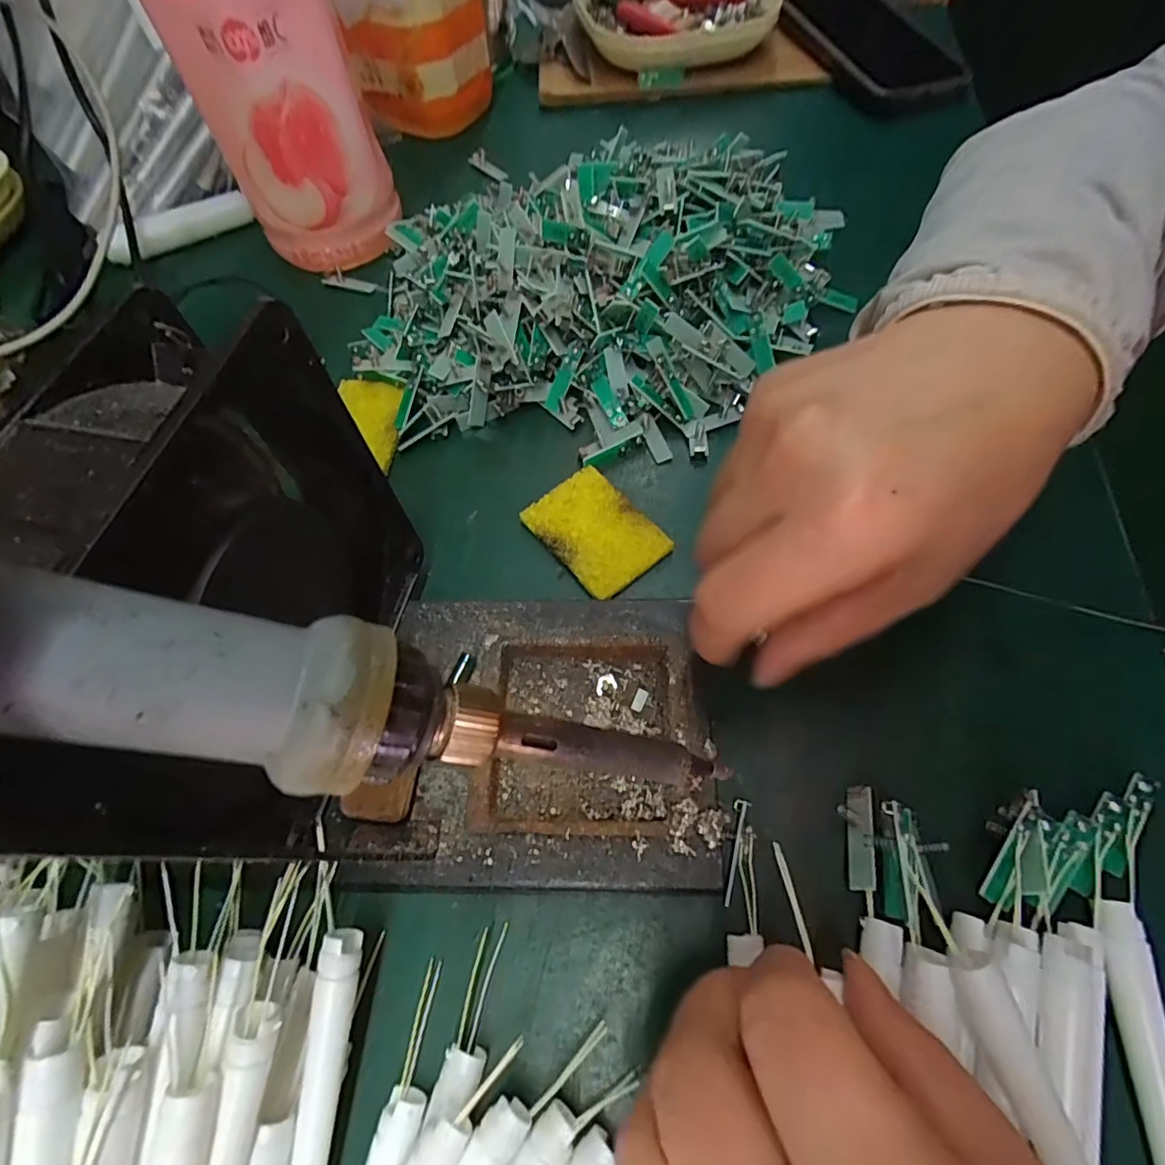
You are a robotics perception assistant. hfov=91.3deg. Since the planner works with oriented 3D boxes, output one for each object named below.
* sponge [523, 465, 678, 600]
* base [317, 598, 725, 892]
[{"bbox_3d":[0.006,-0.023,0.245,0.041,0.004,0.056,-38,66,-16],"label":"sponge"},{"bbox_3d":[-0.018,0.051,0.202,0.124,0.013,0.099,-1,61,3],"label":"base"}]

